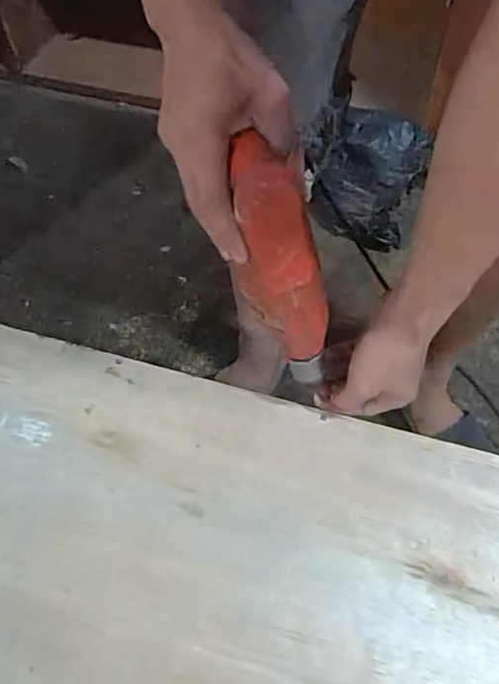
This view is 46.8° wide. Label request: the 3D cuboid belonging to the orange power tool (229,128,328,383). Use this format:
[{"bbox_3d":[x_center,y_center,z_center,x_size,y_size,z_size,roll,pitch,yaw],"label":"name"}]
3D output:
[{"bbox_3d":[0.023,-0.043,0.423,0.048,0.199,0.047,-10,40,9],"label":"orange power tool"}]

